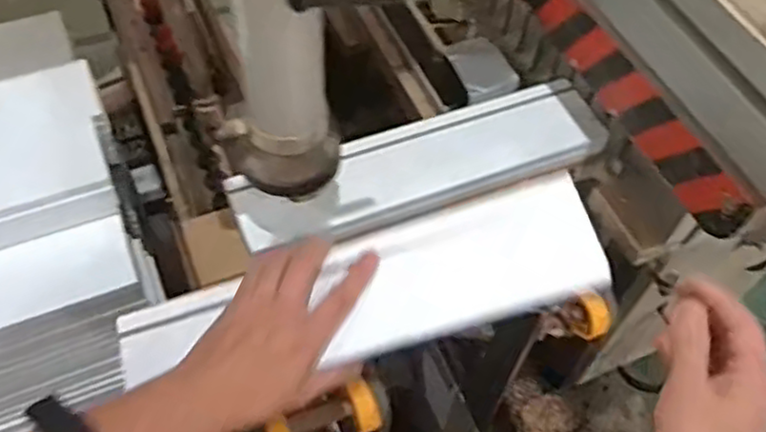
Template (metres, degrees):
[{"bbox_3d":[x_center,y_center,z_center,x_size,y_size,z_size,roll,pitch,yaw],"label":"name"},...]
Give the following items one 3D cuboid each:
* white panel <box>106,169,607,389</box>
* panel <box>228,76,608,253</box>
[{"bbox_3d":[-0.020,0.056,0.506,0.340,0.009,0.093,-15,65,4],"label":"white panel"},{"bbox_3d":[0.039,-0.046,0.636,0.337,0.017,0.090,-18,59,-15],"label":"panel"}]

